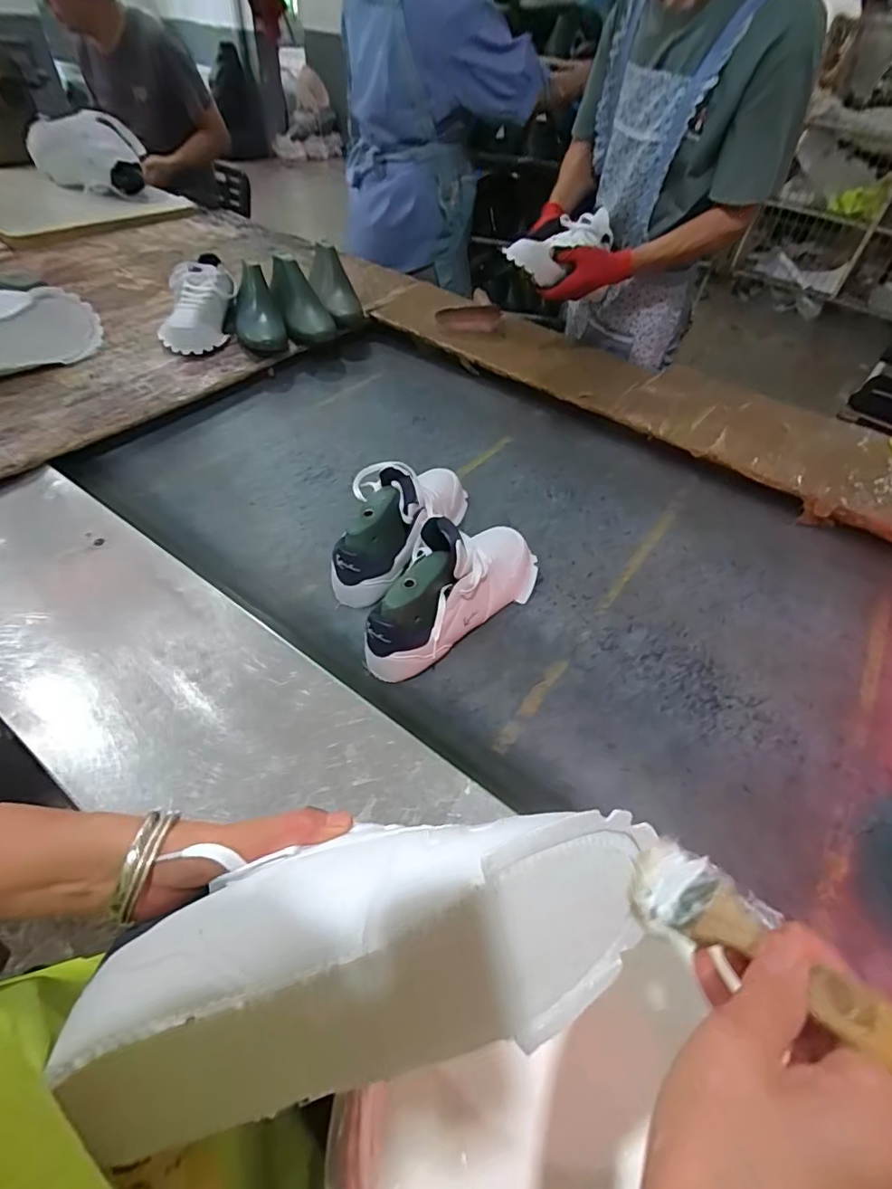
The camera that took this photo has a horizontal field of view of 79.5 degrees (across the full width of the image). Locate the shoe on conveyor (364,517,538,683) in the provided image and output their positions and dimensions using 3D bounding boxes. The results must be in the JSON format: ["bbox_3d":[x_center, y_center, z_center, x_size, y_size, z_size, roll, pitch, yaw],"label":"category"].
[{"bbox_3d":[0.017,-0.023,0.664,0.111,0.152,0.292,39,47,22],"label":"shoe on conveyor"}]

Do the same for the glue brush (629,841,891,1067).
[{"bbox_3d":[0.135,0.153,0.232,0.037,0.133,0.021,-20,98,-19],"label":"glue brush"}]

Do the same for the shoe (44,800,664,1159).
[{"bbox_3d":[-0.033,0.172,0.265,0.277,0.080,0.105,-11,55,-10],"label":"shoe"}]

